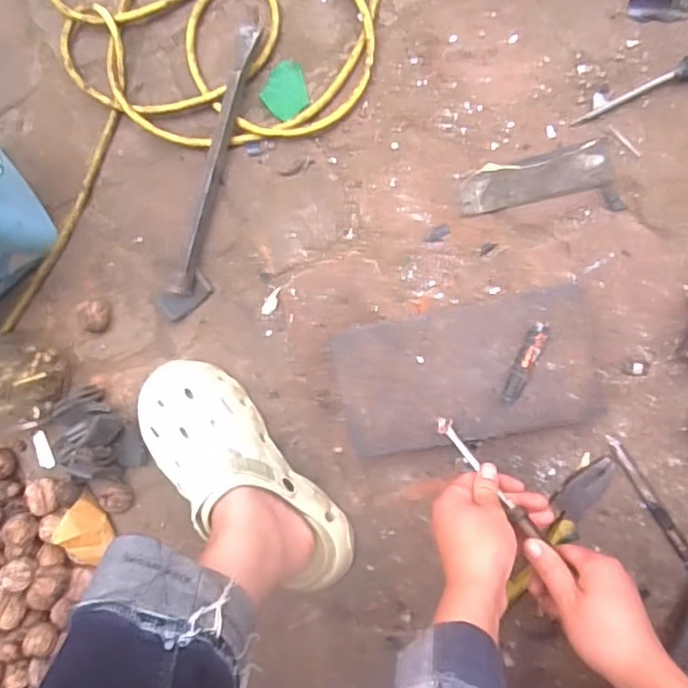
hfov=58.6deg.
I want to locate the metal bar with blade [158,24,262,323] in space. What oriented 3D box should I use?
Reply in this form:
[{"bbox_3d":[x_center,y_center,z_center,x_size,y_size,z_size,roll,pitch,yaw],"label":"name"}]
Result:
[{"bbox_3d":[-0.124,-0.160,0.601,0.044,0.034,0.285,22,97,8],"label":"metal bar with blade"}]

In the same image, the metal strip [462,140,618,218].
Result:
[{"bbox_3d":[0.172,-0.151,0.556,0.131,0.005,0.041,-11,92,12],"label":"metal strip"}]

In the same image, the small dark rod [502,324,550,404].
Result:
[{"bbox_3d":[0.151,0.017,0.508,0.015,0.012,0.074,22,96,2],"label":"small dark rod"}]

